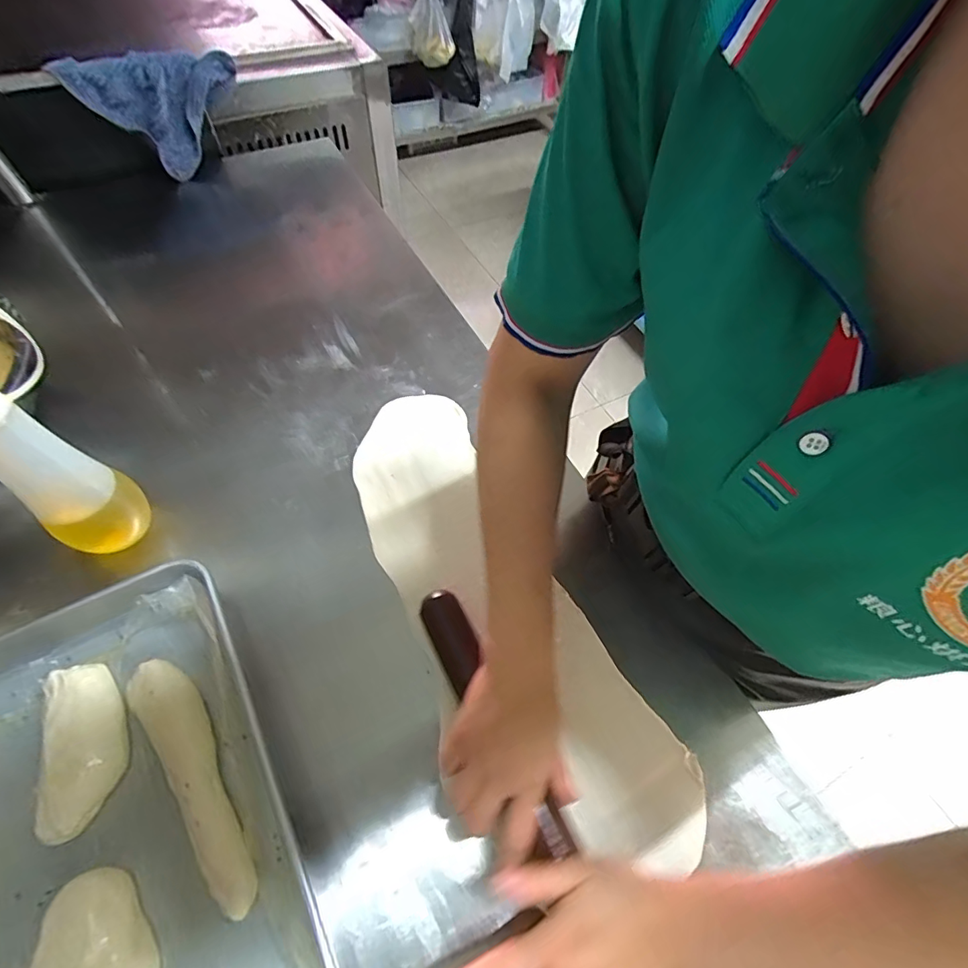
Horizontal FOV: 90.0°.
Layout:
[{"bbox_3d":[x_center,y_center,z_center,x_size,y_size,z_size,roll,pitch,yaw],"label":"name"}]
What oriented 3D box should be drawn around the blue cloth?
[{"bbox_3d":[-0.566,-0.659,0.858,0.272,0.174,0.147,-10,60,-9],"label":"blue cloth"}]

